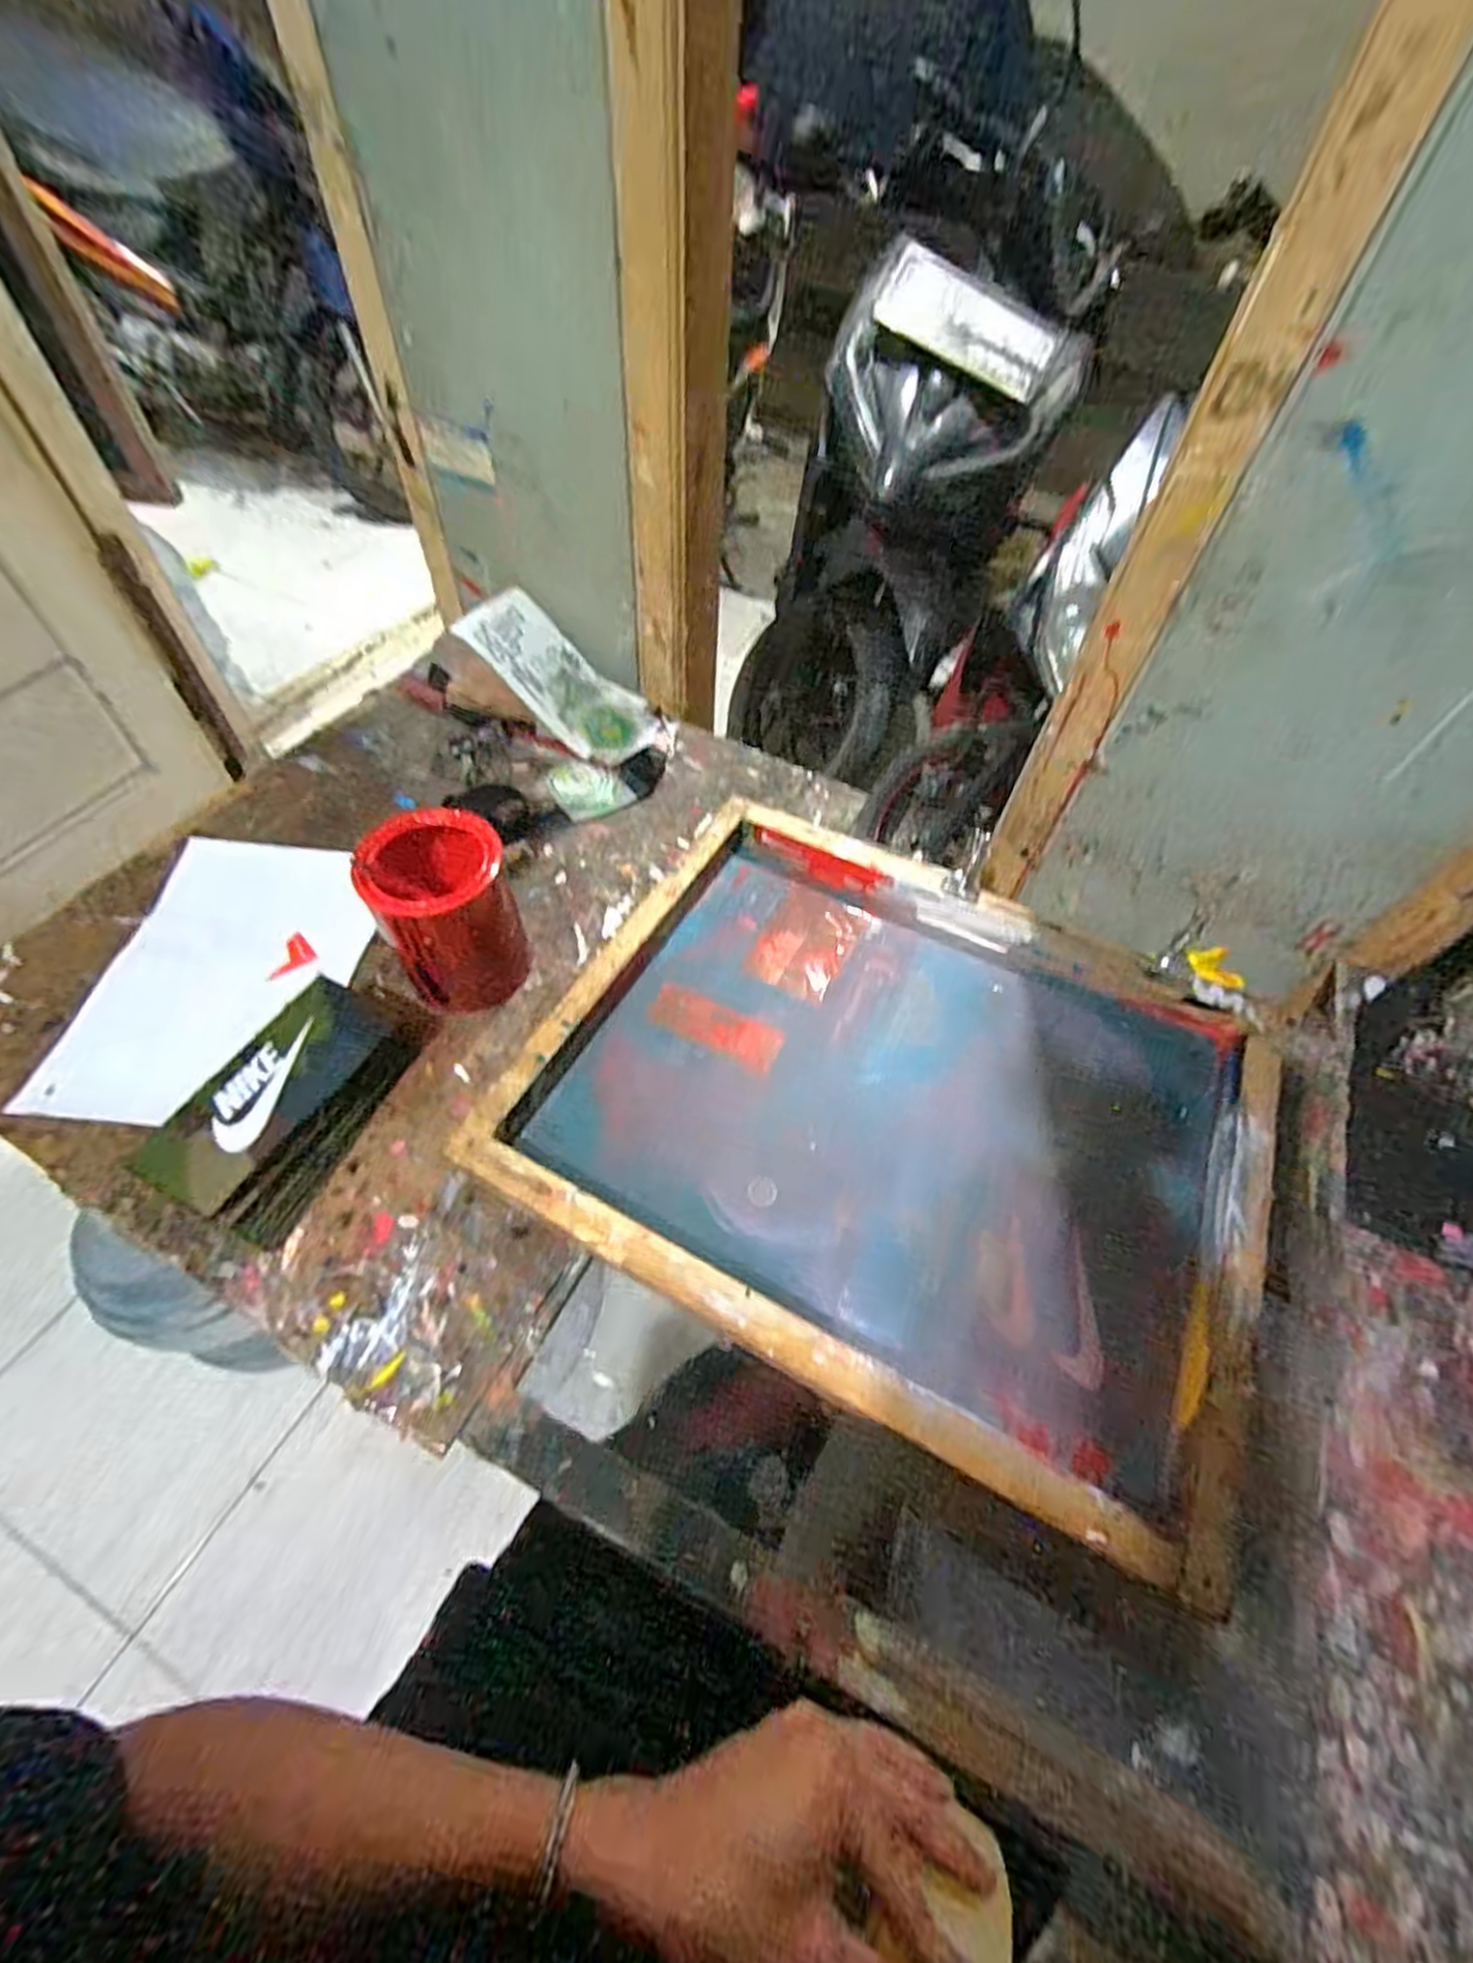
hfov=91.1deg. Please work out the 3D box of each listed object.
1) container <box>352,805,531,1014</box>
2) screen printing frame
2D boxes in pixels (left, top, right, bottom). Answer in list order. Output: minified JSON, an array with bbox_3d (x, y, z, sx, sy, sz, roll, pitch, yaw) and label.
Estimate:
[{"bbox_3d":[-0.238,-0.053,0.609,0.104,0.146,0.109,1,55,-2],"label":"container"},{"bbox_3d":[0.136,0.088,0.593,0.533,0.046,0.446,26,58,14],"label":"screen printing frame"}]

